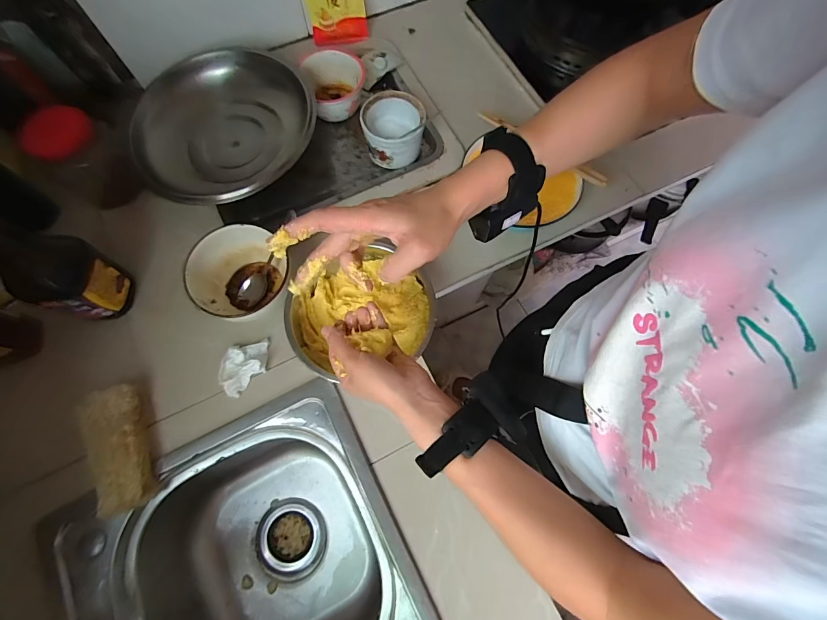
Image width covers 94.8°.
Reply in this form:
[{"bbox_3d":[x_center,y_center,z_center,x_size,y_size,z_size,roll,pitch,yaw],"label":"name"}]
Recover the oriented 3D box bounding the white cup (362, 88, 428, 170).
[{"bbox_3d":[-0.030,-0.300,0.632,0.104,0.070,0.109,0,71,0],"label":"white cup"}]

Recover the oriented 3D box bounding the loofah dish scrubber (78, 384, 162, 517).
[{"bbox_3d":[-0.372,0.175,0.487,0.056,0.052,0.151,-22,73,-8],"label":"loofah dish scrubber"}]

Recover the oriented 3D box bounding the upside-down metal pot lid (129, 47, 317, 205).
[{"bbox_3d":[-0.292,-0.295,0.634,0.258,0.071,0.283,0,71,0],"label":"upside-down metal pot lid"}]

